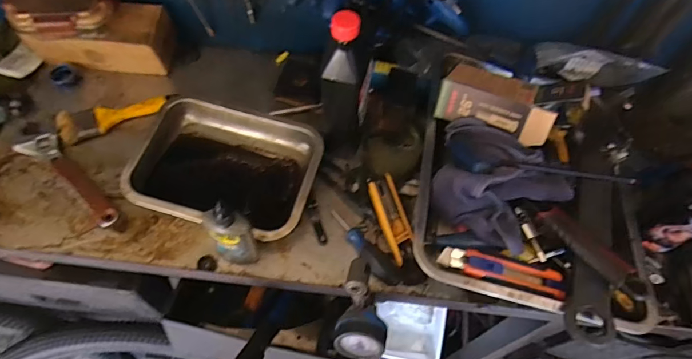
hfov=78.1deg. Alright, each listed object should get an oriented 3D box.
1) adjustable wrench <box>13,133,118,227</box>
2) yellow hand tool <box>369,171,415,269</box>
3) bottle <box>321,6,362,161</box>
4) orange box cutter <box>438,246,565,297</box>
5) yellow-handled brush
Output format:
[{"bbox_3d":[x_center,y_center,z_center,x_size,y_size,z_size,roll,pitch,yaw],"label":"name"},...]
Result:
[{"bbox_3d":[-0.406,-0.003,0.616,0.217,0.022,0.048,40,64,18],"label":"adjustable wrench"},{"bbox_3d":[0.066,0.053,0.590,0.038,0.016,0.123,-13,61,-12],"label":"yellow hand tool"},{"bbox_3d":[-0.002,-0.126,0.571,0.057,0.239,0.066,5,59,-2],"label":"bottle"},{"bbox_3d":[0.177,0.103,0.480,0.152,0.023,0.030,17,57,-14],"label":"orange box cutter"},{"bbox_3d":[-0.367,-0.096,0.679,0.158,0.027,0.050,-17,62,-14],"label":"yellow-handled brush"}]

